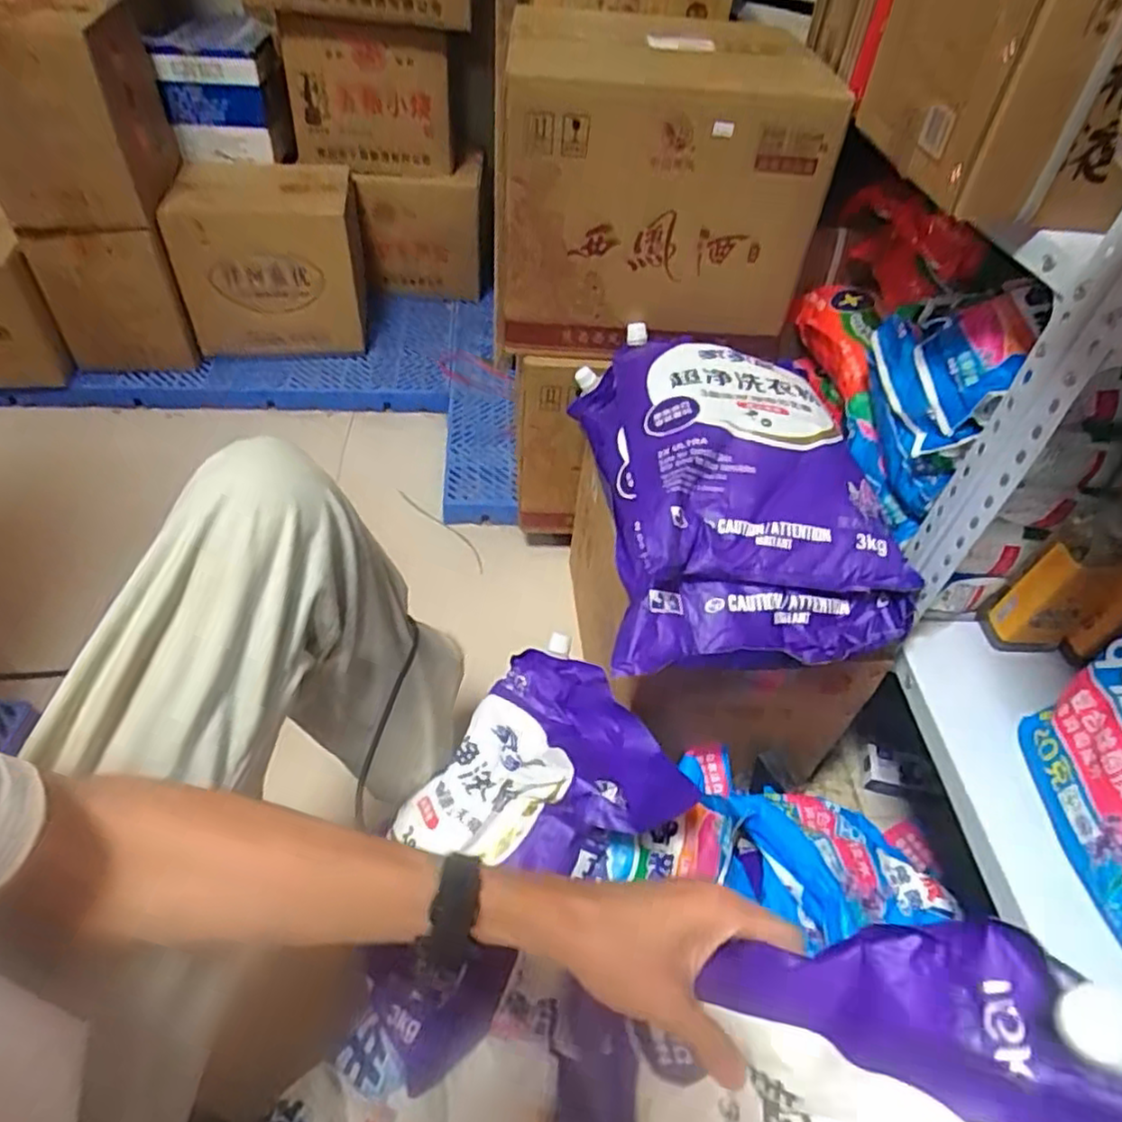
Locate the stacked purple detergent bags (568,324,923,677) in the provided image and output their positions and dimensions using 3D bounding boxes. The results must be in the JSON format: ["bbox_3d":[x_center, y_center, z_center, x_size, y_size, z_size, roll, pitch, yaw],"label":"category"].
[{"bbox_3d":[0.192,-0.101,0.792,0.299,0.135,0.450,0,47,-6],"label":"stacked purple detergent bags"}]

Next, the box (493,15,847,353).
[{"bbox_3d":[0.122,-0.482,0.934,0.377,0.331,0.275,6,47,0],"label":"box"}]

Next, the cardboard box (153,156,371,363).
[{"bbox_3d":[-0.592,-0.616,1.452,0.348,0.295,0.300,-4,48,-10],"label":"cardboard box"}]

